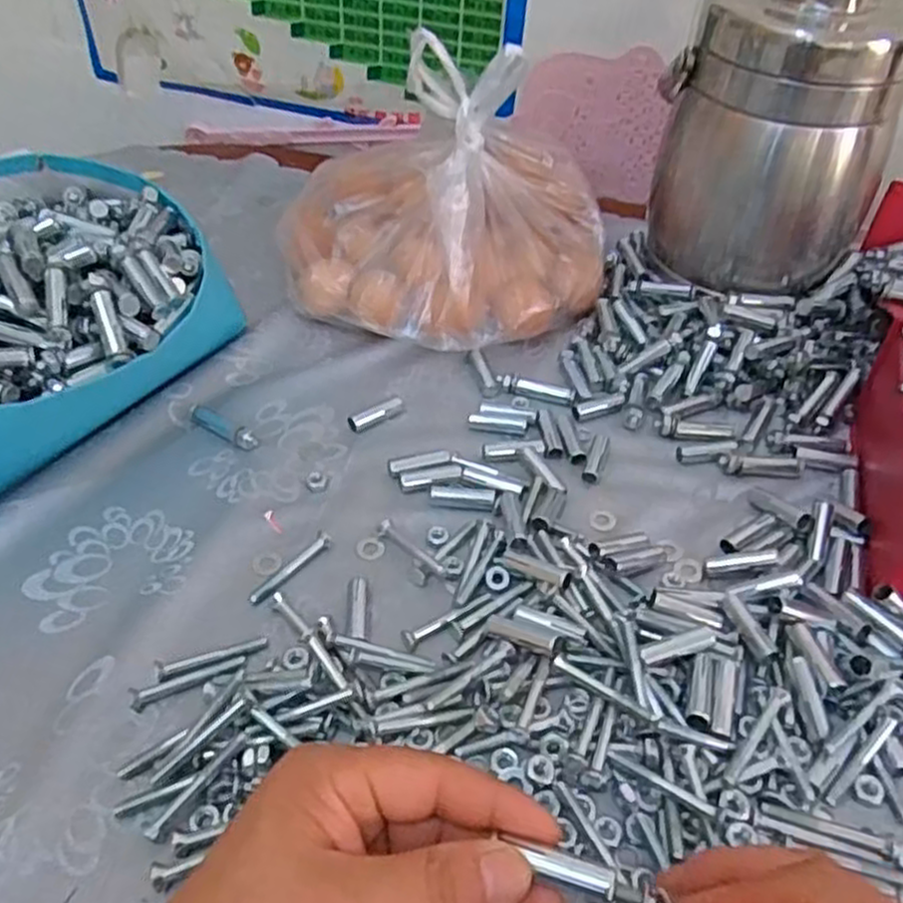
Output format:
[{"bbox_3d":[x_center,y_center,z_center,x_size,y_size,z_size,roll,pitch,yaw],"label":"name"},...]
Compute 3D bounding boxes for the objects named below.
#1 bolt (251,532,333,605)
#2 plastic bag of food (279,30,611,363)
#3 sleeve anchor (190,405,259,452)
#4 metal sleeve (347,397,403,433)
[{"bbox_3d":[-0.089,0.065,0.438,0.008,0.005,0.058,31,51,26],"label":"bolt"},{"bbox_3d":[-0.004,-0.176,0.567,0.242,0.164,0.141,0,45,-3],"label":"plastic bag of food"},{"bbox_3d":[-0.151,-0.017,0.517,0.060,0.007,0.014,27,49,22],"label":"sleeve anchor"},{"bbox_3d":[-0.052,-0.026,0.533,0.041,0.008,0.012,-30,53,-29],"label":"metal sleeve"}]

